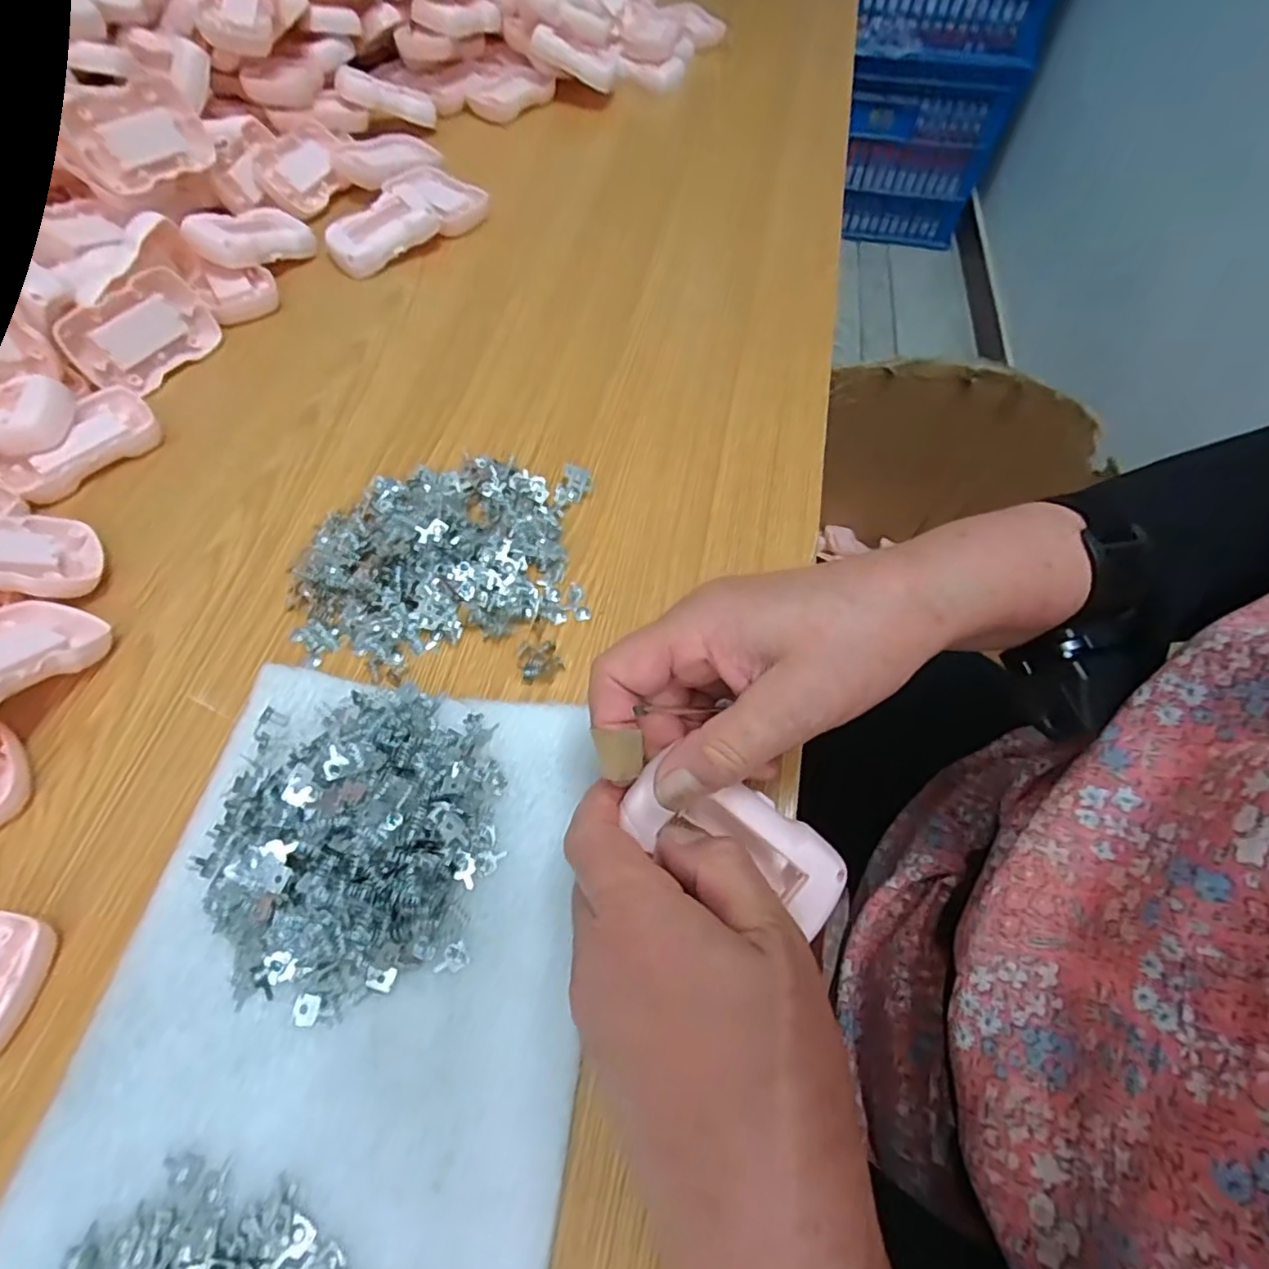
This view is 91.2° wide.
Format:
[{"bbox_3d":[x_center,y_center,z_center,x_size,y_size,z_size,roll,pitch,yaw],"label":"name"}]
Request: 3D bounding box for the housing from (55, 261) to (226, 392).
[{"bbox_3d":[-0.333,-0.204,0.420,0.021,0.053,0.087,22,63,30],"label":"housing"}]

